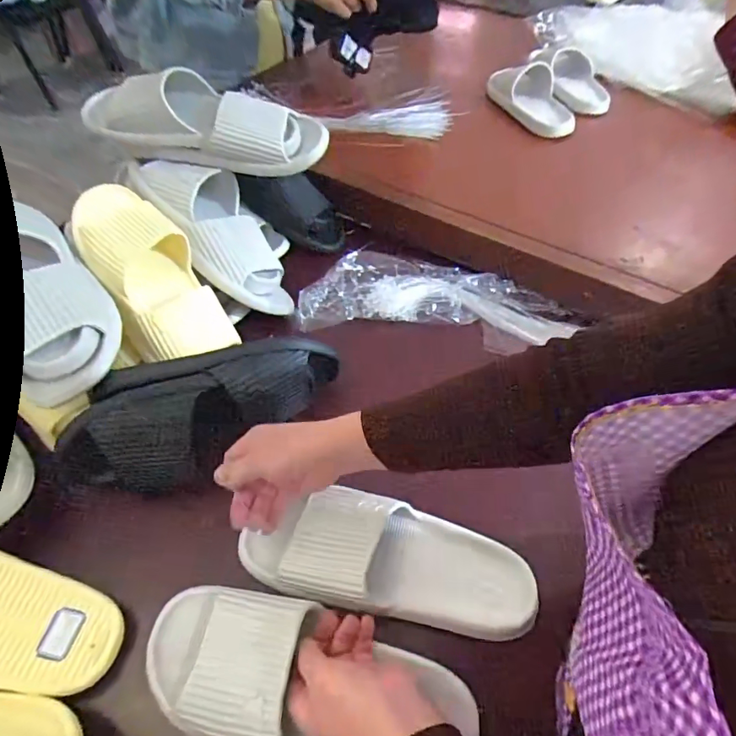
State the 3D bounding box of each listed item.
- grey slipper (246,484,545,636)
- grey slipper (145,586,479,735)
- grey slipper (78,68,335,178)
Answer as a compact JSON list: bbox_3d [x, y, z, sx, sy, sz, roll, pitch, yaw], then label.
[{"bbox_3d":[0.023,0.173,0.458,0.275,0.056,0.103,11,55,3],"label":"grey slipper"},{"bbox_3d":[-0.066,0.250,0.394,0.248,0.054,0.110,8,54,11],"label":"grey slipper"},{"bbox_3d":[-0.203,-0.329,0.643,0.290,0.083,0.106,5,54,0],"label":"grey slipper"}]

